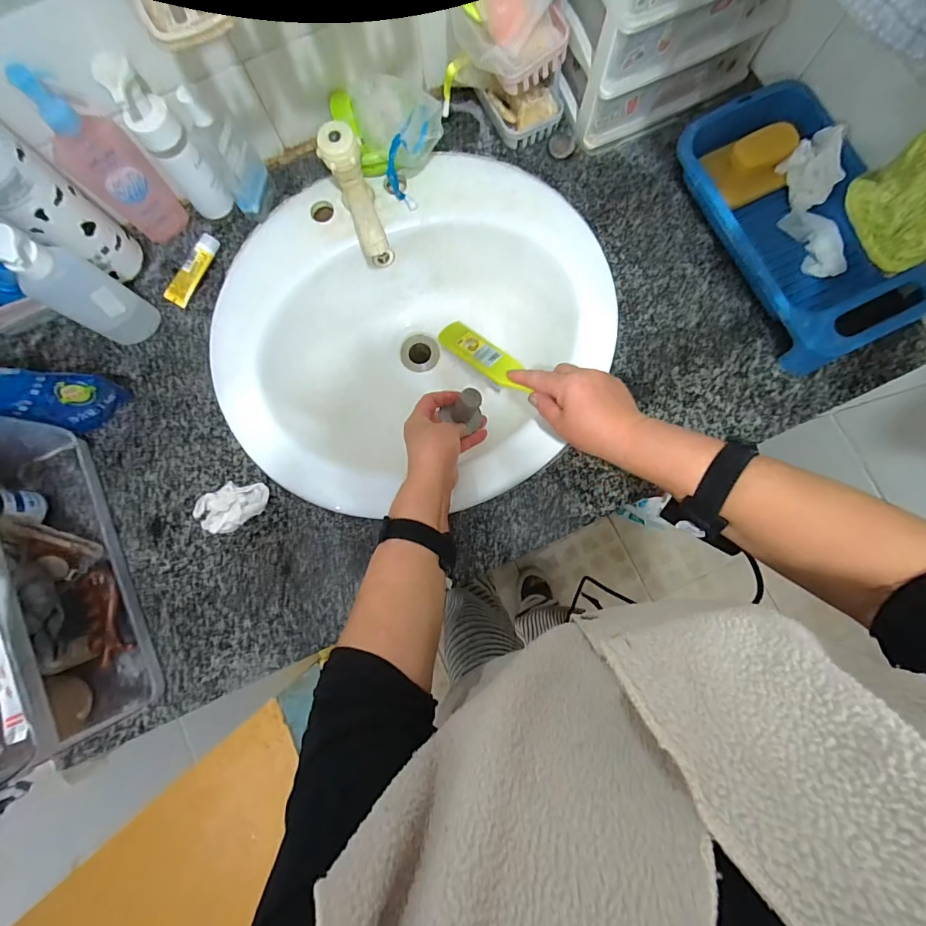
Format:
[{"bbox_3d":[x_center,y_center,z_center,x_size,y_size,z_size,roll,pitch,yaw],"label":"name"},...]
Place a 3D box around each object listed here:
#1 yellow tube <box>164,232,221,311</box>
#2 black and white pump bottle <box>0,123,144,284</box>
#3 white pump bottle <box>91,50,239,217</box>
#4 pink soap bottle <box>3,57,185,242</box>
[{"bbox_3d":[-0.341,-0.244,0.543,0.029,0.022,0.095,31,84,5],"label":"yellow tube"},{"bbox_3d":[-0.437,-0.273,0.422,0.060,0.271,0.073,39,85,5],"label":"black and white pump bottle"},{"bbox_3d":[-0.316,-0.342,0.477,0.044,0.173,0.043,0,82,1],"label":"white pump bottle"},{"bbox_3d":[-0.383,-0.321,0.474,0.044,0.181,0.072,44,85,6],"label":"pink soap bottle"}]

